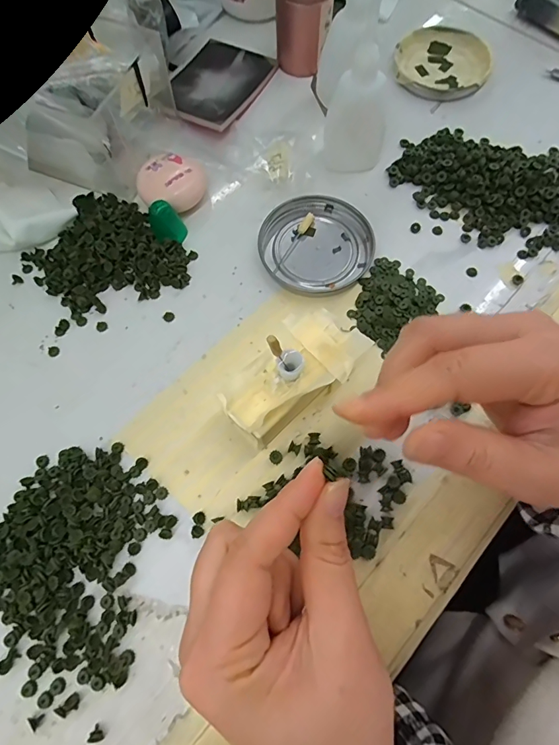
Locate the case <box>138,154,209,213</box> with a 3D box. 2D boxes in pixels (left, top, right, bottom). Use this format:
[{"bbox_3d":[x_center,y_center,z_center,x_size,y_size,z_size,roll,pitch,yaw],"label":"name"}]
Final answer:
[{"bbox_3d":[-0.078,-0.135,0.307,0.047,0.021,0.036,8,70,4],"label":"case"}]

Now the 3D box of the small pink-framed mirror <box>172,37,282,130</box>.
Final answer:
[{"bbox_3d":[-0.057,-0.245,0.353,0.077,0.011,0.101,25,72,10],"label":"small pink-framed mirror"}]

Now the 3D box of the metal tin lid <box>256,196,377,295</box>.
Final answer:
[{"bbox_3d":[0.026,-0.092,0.300,0.079,0.008,0.074,0,70,1],"label":"metal tin lid"}]

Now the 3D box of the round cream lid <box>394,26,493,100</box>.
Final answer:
[{"bbox_3d":[0.140,-0.268,0.363,0.077,0.009,0.079,0,70,1],"label":"round cream lid"}]

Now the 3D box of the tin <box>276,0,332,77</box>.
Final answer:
[{"bbox_3d":[0.019,-0.287,0.340,0.042,0.062,0.042,0,70,1],"label":"tin"}]

